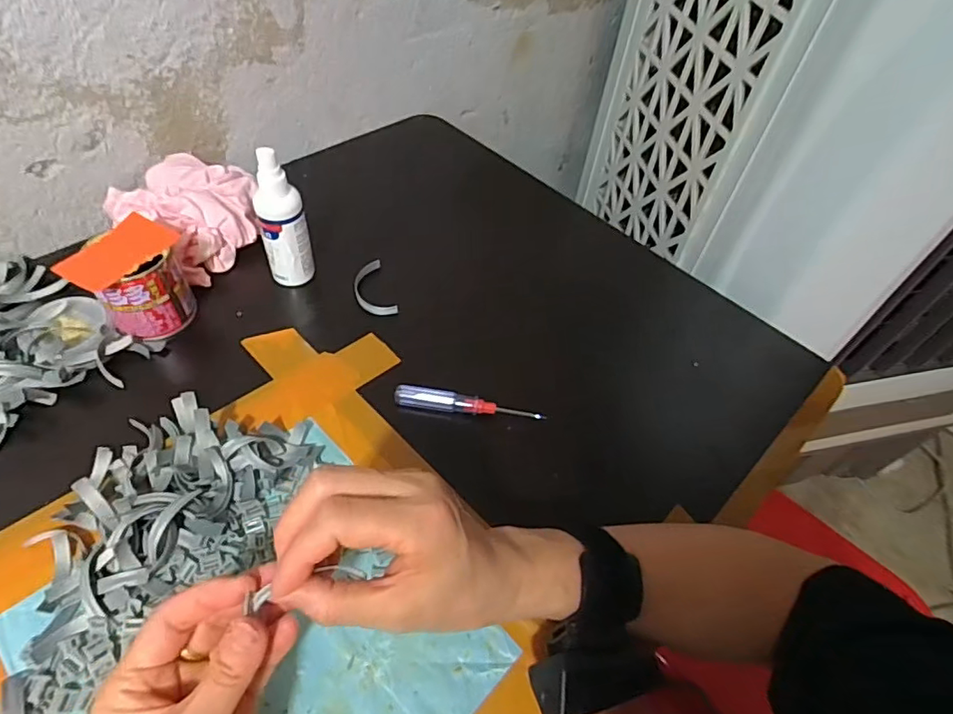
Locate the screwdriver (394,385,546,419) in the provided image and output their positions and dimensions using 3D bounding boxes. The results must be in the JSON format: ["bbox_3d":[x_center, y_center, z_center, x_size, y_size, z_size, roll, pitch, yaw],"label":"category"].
[{"bbox_3d":[-0.007,0.038,0.443,0.118,0.016,0.013,11,51,3],"label":"screwdriver"}]

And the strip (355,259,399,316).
[{"bbox_3d":[-0.099,-0.063,0.525,0.032,0.015,0.067,-15,54,-17],"label":"strip"}]

